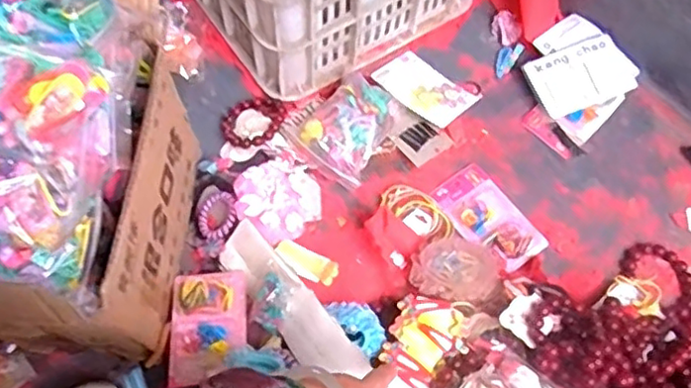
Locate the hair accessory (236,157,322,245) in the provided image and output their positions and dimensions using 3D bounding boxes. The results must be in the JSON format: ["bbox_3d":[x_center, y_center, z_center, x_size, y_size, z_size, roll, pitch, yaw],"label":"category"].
[{"bbox_3d":[-0.074,0.008,0.753,0.093,0.050,0.087,1,63,-1],"label":"hair accessory"}]

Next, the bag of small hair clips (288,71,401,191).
[{"bbox_3d":[0.004,-0.089,0.803,0.098,0.054,0.131,29,66,13],"label":"bag of small hair clips"}]

